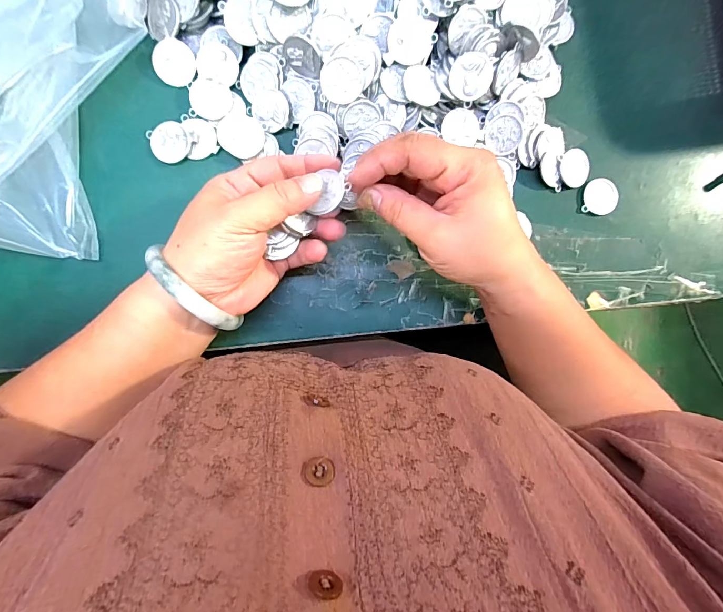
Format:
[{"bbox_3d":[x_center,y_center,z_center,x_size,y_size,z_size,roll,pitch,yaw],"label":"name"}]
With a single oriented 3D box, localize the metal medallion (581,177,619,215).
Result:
[{"bbox_3d":[0.199,-0.091,0.319,0.030,0.004,0.030,0,91,-6],"label":"metal medallion"}]

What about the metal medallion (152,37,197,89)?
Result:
[{"bbox_3d":[-0.136,-0.177,0.279,0.030,0.004,0.029,-1,111,-3],"label":"metal medallion"}]

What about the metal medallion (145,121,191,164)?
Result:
[{"bbox_3d":[-0.141,-0.121,0.282,0.028,0.004,0.030,0,91,-6],"label":"metal medallion"}]

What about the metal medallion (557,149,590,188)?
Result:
[{"bbox_3d":[0.173,-0.112,0.312,0.031,0.004,0.029,1,102,-14],"label":"metal medallion"}]

